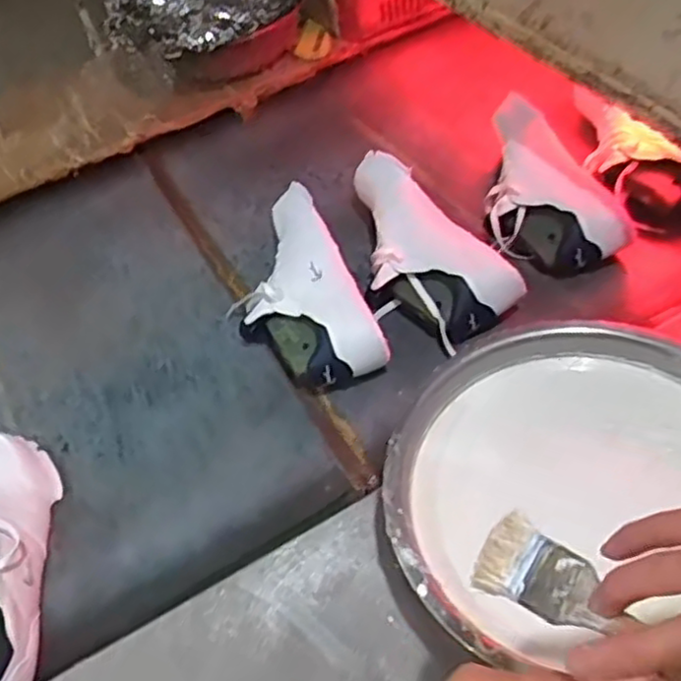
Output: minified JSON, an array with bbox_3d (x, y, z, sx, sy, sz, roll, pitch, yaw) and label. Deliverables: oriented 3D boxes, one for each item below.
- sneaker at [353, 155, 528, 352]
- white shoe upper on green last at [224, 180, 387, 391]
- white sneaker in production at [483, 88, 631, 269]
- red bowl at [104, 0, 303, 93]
[{"bbox_3d":[0.085,-0.126,0.885,0.138,0.117,0.288,-26,52,-12],"label":"sneaker"},{"bbox_3d":[-0.056,-0.066,0.860,0.139,0.122,0.281,-26,52,-12],"label":"white shoe upper on green last"},{"bbox_3d":[0.242,-0.185,0.914,0.108,0.110,0.249,-28,53,-13],"label":"white sneaker in production"},{"bbox_3d":[-0.232,-0.542,1.265,0.325,0.157,0.303,-5,50,6],"label":"red bowl"}]

